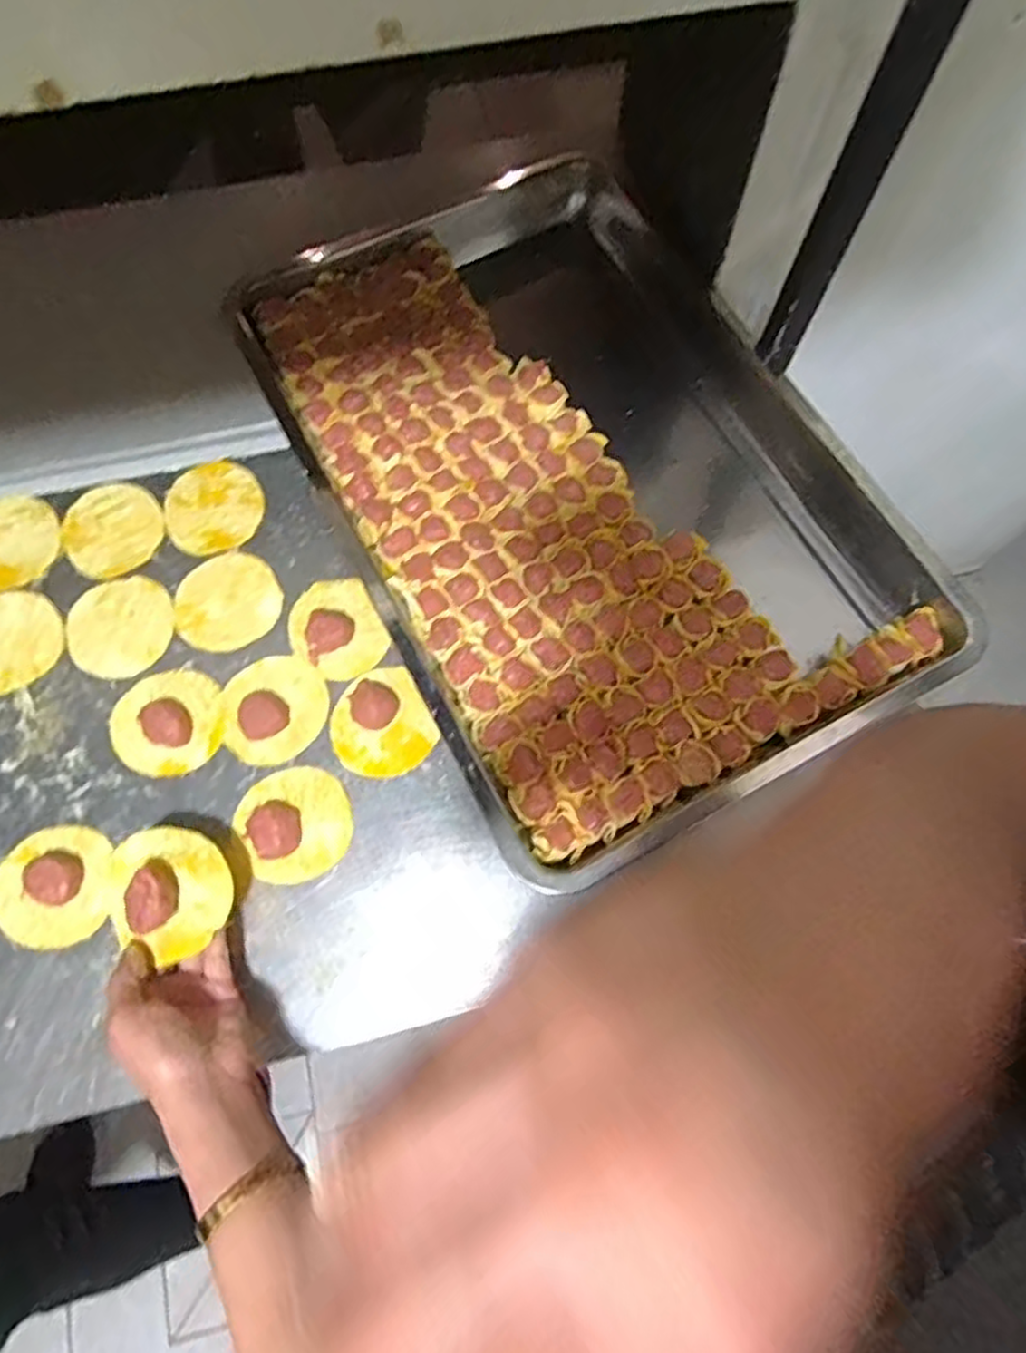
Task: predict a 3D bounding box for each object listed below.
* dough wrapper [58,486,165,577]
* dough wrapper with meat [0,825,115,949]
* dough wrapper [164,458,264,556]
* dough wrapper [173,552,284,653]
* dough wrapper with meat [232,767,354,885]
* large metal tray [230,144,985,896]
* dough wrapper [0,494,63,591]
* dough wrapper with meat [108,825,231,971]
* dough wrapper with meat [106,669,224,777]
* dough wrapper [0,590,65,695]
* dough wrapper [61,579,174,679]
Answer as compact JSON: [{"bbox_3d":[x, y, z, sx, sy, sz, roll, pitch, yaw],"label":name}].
[{"bbox_3d":[-0.337,-0.125,0.612,0.080,0.004,0.084,0,70,-1],"label":"dough wrapper"},{"bbox_3d":[-0.330,0.147,0.514,0.078,0.016,0.080,1,70,-1],"label":"dough wrapper with meat"},{"bbox_3d":[-0.256,-0.147,0.621,0.079,0.005,0.084,0,70,-1],"label":"dough wrapper"},{"bbox_3d":[-0.233,-0.061,0.592,0.084,0.006,0.082,0,70,-1],"label":"dough wrapper"},{"bbox_3d":[-0.159,0.106,0.528,0.079,0.022,0.079,0,70,-1],"label":"dough wrapper with meat"},{"bbox_3d":[0.042,-0.182,0.610,0.387,0.062,0.611,-27,72,-10],"label":"large metal tray"},{"bbox_3d":[-0.421,-0.113,0.608,0.079,0.004,0.089,-19,71,-8],"label":"dough wrapper"},{"bbox_3d":[-0.222,0.137,0.464,0.075,0.036,0.075,0,70,-1],"label":"dough wrapper with meat"},{"bbox_3d":[-0.268,0.034,0.554,0.082,0.014,0.079,0,70,-1],"label":"dough wrapper with meat"},{"bbox_3d":[-0.401,-0.028,0.578,0.080,0.004,0.082,1,73,-3],"label":"dough wrapper"},{"bbox_3d":[-0.317,-0.040,0.586,0.081,0.005,0.083,0,70,-1],"label":"dough wrapper"}]

